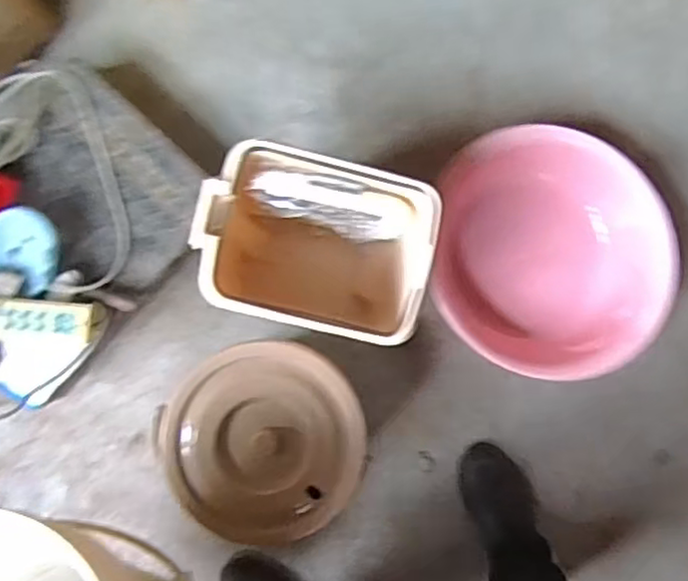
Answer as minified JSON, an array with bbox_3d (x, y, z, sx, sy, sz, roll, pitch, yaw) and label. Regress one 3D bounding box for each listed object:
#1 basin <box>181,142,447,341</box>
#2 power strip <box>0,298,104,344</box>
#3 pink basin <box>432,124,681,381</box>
[{"bbox_3d":[-0.034,-0.056,0.879,0.272,0.291,0.193,14,88,-5],"label":"basin"},{"bbox_3d":[-0.417,0.042,0.896,0.161,0.052,0.061,2,90,-12],"label":"power strip"},{"bbox_3d":[0.325,-0.054,1.054,0.353,0.117,0.364,0,90,-5],"label":"pink basin"}]

